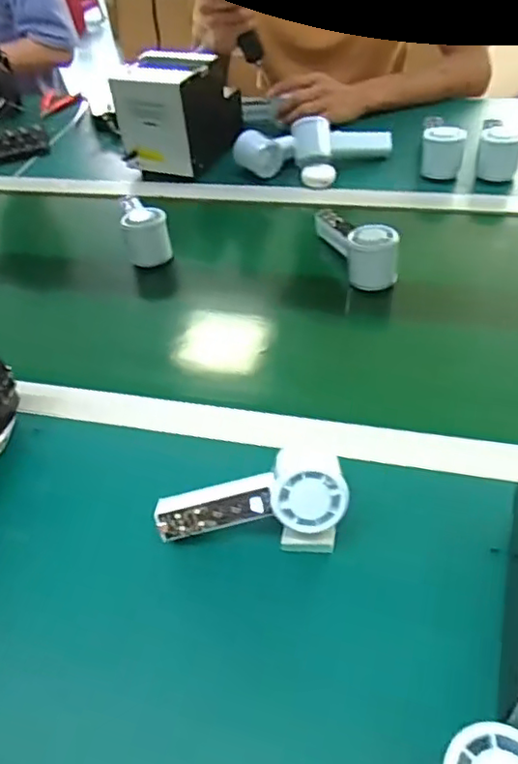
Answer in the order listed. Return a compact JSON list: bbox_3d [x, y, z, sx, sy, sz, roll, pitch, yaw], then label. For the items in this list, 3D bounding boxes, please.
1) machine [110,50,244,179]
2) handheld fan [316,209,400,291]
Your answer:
[{"bbox_3d":[-0.120,-0.432,0.967,0.131,0.142,0.178,16,49,22],"label":"machine"},{"bbox_3d":[0.116,-0.177,0.753,0.059,0.065,0.146,-17,45,-9],"label":"handheld fan"}]

